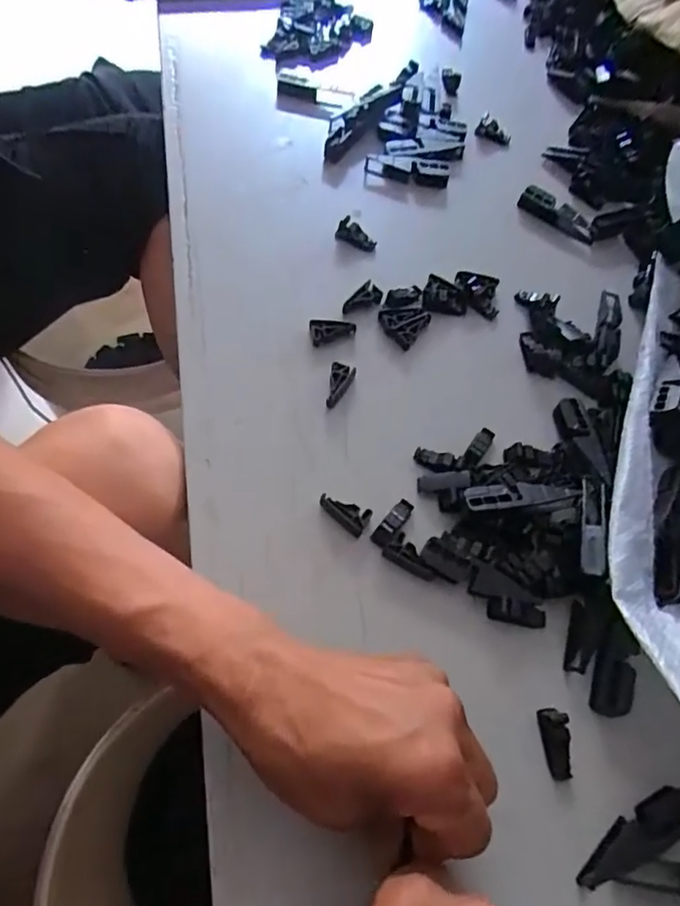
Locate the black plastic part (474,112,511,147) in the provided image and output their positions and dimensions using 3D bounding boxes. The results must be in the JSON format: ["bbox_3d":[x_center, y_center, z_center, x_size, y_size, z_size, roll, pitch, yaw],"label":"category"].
[{"bbox_3d":[0.127,-0.265,0.471,0.029,0.012,0.020,20,65,6],"label":"black plastic part"}]

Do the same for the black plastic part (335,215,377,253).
[{"bbox_3d":[0.011,-0.152,0.405,0.030,0.013,0.012,33,66,-3],"label":"black plastic part"}]

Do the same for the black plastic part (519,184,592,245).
[{"bbox_3d":[0.165,-0.181,0.433,0.063,0.015,0.018,31,67,11],"label":"black plastic part"}]

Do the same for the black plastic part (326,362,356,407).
[{"bbox_3d":[-0.001,-0.041,0.352,0.015,0.004,0.030,15,65,4],"label":"black plastic part"}]

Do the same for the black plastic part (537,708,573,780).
[{"bbox_3d":[0.105,0.139,0.274,0.012,0.013,0.030,-5,65,-6],"label":"black plastic part"}]

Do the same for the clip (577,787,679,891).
[{"bbox_3d":[0.135,0.175,0.260,0.064,0.008,0.018,-23,68,-13],"label":"clip"}]

